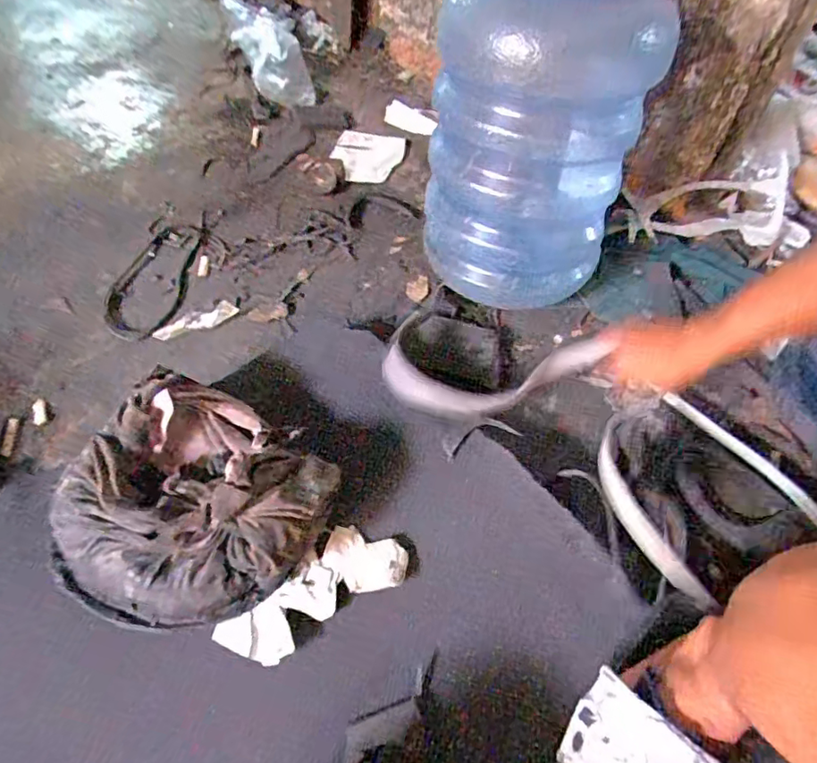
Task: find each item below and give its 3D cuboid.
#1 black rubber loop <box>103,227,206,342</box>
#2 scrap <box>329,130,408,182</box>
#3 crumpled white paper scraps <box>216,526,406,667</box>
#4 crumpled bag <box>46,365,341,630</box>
[{"bbox_3d":[-0.366,-0.156,0.800,0.103,0.004,0.248,7,51,0],"label":"black rubber loop"},{"bbox_3d":[-0.080,-0.444,1.065,0.140,0.012,0.168,8,55,11],"label":"scrap"},{"bbox_3d":[-0.086,0.200,0.508,0.171,0.026,0.073,-31,60,-27],"label":"crumpled white paper scraps"},{"bbox_3d":[-0.198,0.117,0.518,0.227,0.103,0.217,22,52,12],"label":"crumpled bag"}]

